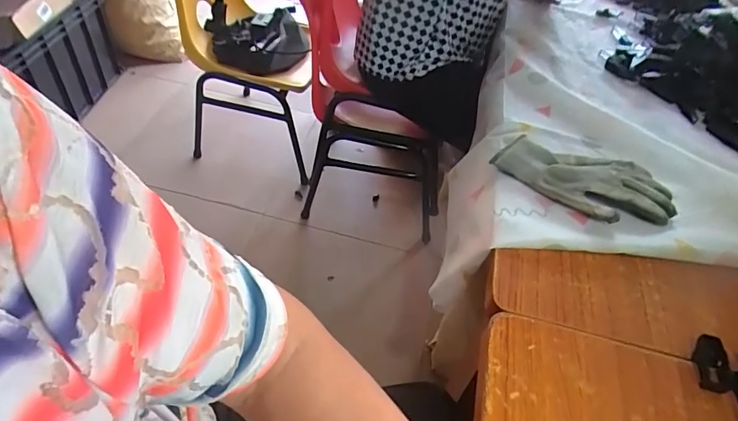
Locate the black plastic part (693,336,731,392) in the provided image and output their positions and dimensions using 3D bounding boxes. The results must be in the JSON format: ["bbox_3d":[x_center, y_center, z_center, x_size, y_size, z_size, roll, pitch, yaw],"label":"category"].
[{"bbox_3d":[0.325,0.145,0.440,0.029,0.018,0.048,19,47,9],"label":"black plastic part"}]

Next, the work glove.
[{"bbox_3d":[0.273,-0.040,0.591,0.203,0.030,0.114,34,51,22],"label":"work glove"}]

